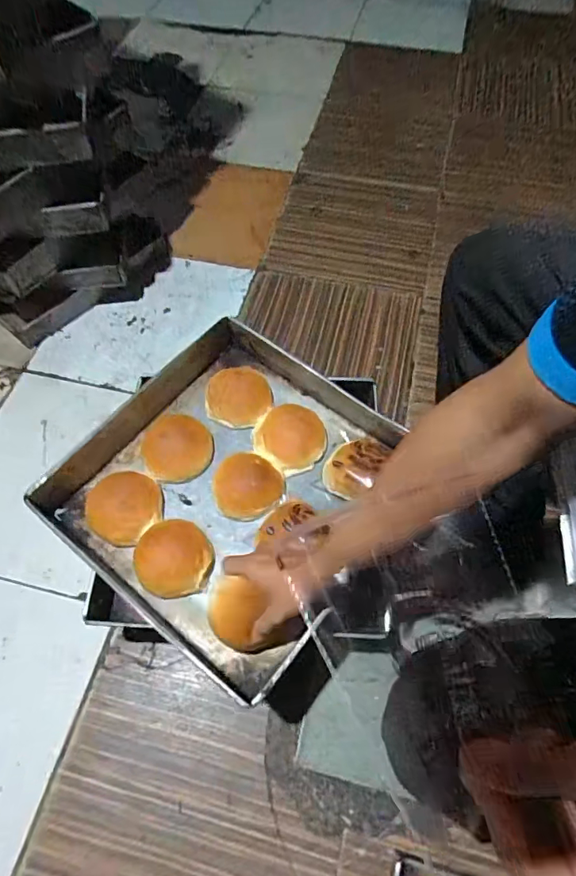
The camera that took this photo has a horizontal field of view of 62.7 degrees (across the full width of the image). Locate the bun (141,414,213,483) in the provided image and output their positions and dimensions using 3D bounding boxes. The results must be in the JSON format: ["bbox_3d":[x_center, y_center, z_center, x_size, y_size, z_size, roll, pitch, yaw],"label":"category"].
[{"bbox_3d":[-0.165,0.013,0.715,0.090,0.047,0.107,33,67,16],"label":"bun"}]

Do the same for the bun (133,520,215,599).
[{"bbox_3d":[-0.154,0.157,0.644,0.100,0.055,0.106,0,63,0],"label":"bun"}]

